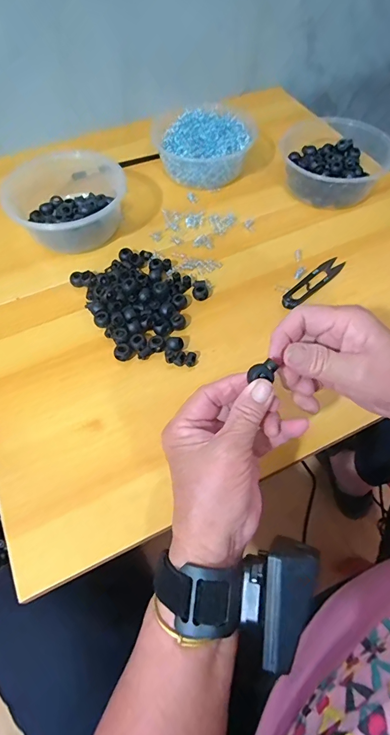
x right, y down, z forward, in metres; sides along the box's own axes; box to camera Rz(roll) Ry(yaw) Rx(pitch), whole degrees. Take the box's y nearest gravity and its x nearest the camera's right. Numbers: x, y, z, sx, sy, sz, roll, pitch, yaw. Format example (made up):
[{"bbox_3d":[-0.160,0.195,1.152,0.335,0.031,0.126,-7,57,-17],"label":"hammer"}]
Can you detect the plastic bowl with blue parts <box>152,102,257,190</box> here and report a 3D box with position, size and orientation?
[{"bbox_3d":[0.012,-0.305,0.529,0.135,0.053,0.121,-3,60,-1],"label":"plastic bowl with blue parts"}]

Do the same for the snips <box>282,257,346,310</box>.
[{"bbox_3d":[0.132,-0.096,0.429,0.098,0.005,0.023,-39,67,-19],"label":"snips"}]

